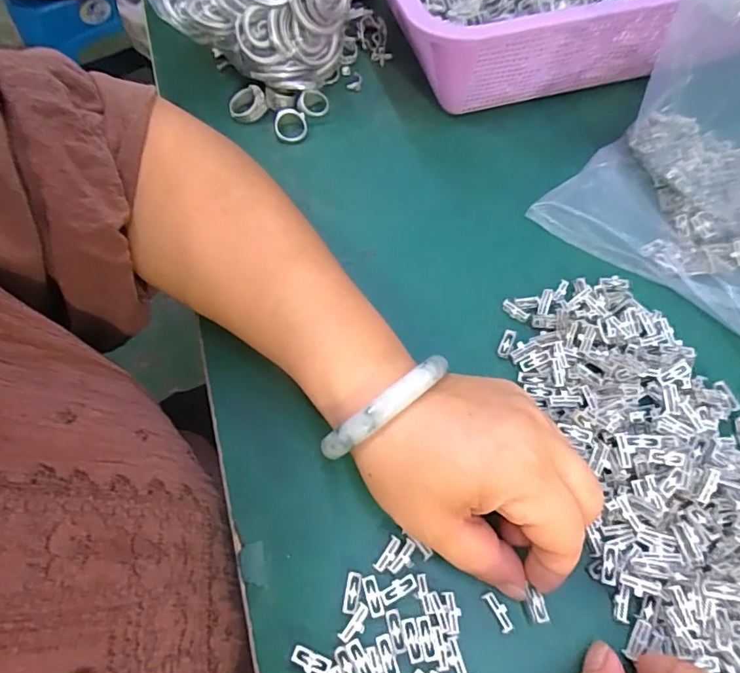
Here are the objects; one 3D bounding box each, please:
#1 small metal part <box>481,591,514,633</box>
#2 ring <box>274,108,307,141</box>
[{"bbox_3d":[0.056,0.119,0.217,0.007,0.004,0.017,-27,63,-11],"label":"small metal part"},{"bbox_3d":[-0.058,-0.152,0.364,0.024,0.004,0.025,-1,81,8],"label":"ring"}]

